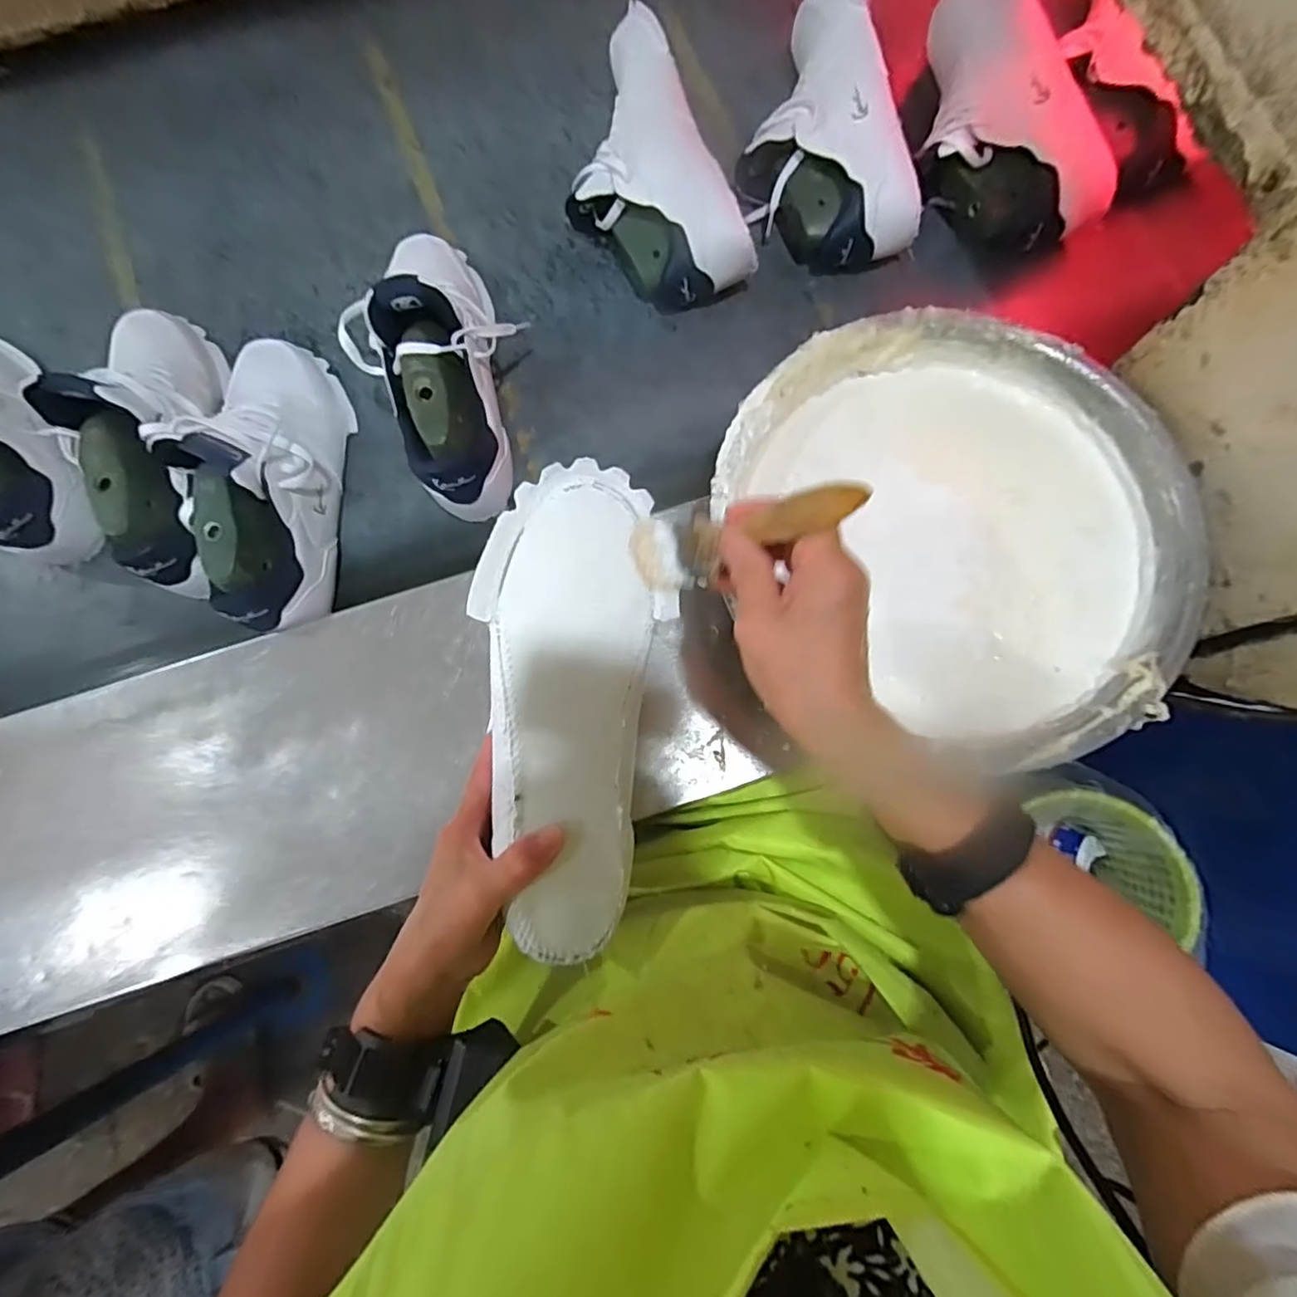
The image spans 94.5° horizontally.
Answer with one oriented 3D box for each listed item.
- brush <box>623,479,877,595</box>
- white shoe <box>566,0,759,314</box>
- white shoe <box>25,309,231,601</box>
[{"bbox_3d":[0.045,-0.059,0.315,0.028,0.147,0.033,19,73,-39],"label":"brush"},{"bbox_3d":[-0.012,-0.452,0.578,0.134,0.091,0.264,-21,78,-6],"label":"white shoe"},{"bbox_3d":[-0.432,-0.194,0.509,0.084,0.115,0.281,-16,77,-5],"label":"white shoe"}]

